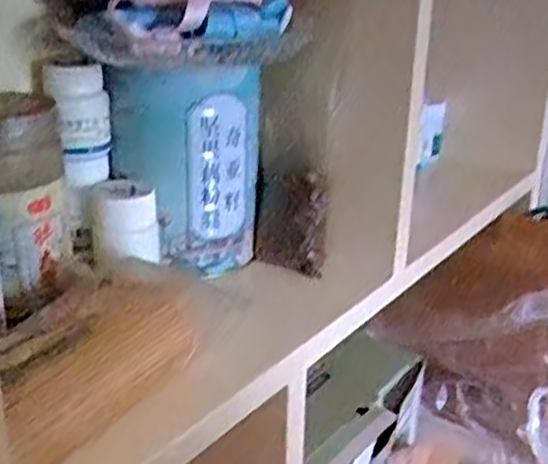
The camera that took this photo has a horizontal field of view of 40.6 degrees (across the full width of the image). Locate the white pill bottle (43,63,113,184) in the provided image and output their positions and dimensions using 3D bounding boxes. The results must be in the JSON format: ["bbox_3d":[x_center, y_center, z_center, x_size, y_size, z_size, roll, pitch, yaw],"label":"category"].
[{"bbox_3d":[-0.116,-0.064,0.443,0.034,0.071,0.026,-3,23,-13],"label":"white pill bottle"}]

